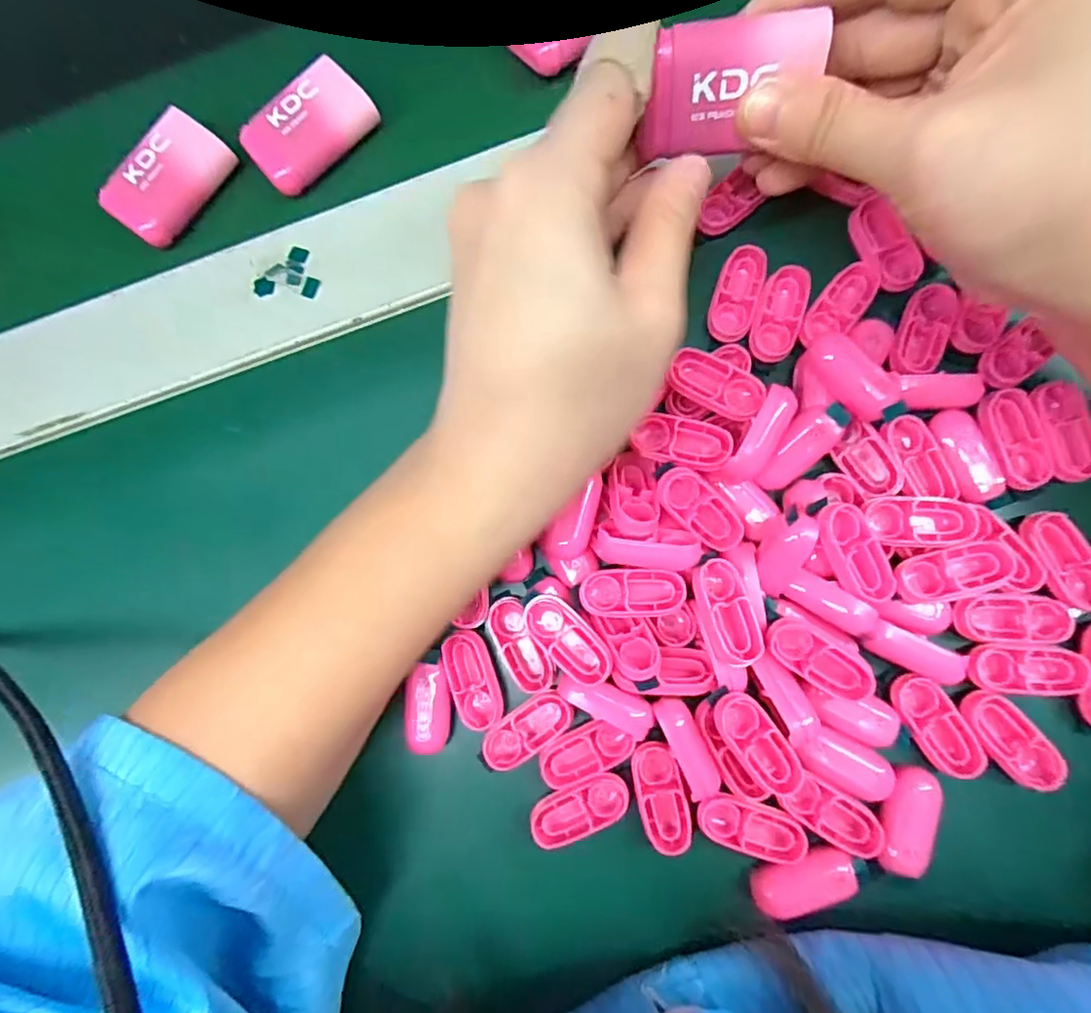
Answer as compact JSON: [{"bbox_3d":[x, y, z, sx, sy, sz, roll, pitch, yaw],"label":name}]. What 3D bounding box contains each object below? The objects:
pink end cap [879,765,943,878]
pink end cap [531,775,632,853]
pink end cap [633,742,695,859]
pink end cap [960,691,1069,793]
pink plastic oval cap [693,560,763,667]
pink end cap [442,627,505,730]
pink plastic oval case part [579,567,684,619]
[{"bbox_3d":[0.117,0.101,0.195,0.014,0.013,0.032,17,84,6],"label":"pink end cap"},{"bbox_3d":[0.012,0.102,0.202,0.033,0.007,0.016,-26,81,0],"label":"pink end cap"},{"bbox_3d":[0.039,0.098,0.202,0.015,0.011,0.035,-12,81,2],"label":"pink end cap"},{"bbox_3d":[0.150,0.076,0.195,0.016,0.013,0.035,-41,81,-2],"label":"pink end cap"},{"bbox_3d":[0.058,0.034,0.192,0.015,0.009,0.033,-18,81,1],"label":"pink plastic oval cap"},{"bbox_3d":[-0.025,0.060,0.209,0.016,0.008,0.033,-21,81,1],"label":"pink end cap"},{"bbox_3d":[0.029,0.029,0.198,0.033,0.009,0.015,-2,82,4],"label":"pink plastic oval case part"}]

